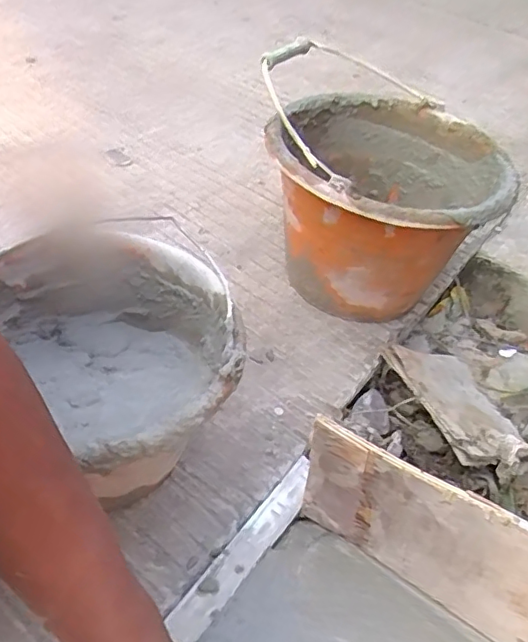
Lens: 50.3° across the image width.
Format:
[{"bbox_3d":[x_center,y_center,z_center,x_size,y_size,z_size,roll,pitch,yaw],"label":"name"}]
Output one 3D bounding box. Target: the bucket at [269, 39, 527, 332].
[{"bbox_3d":[0.126,-0.136,0.695,0.284,0.204,0.273,10,44,0],"label":"bucket"}]

